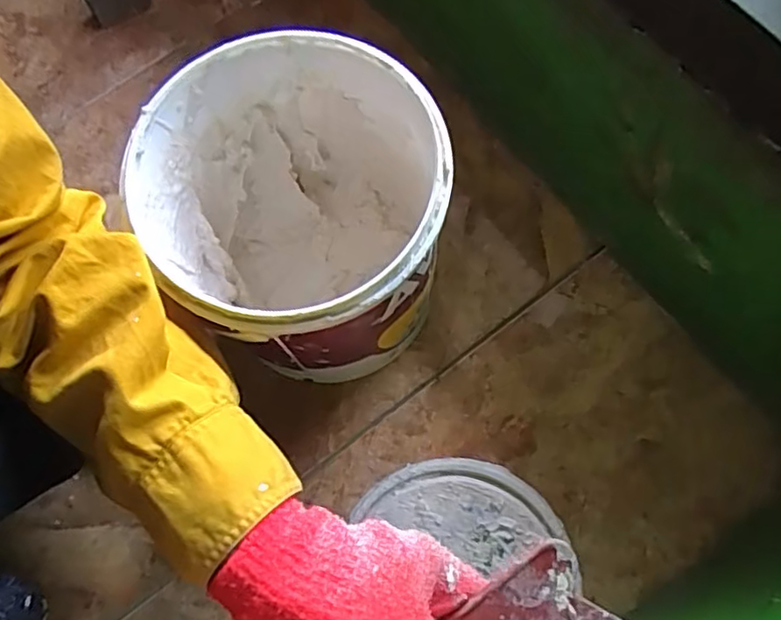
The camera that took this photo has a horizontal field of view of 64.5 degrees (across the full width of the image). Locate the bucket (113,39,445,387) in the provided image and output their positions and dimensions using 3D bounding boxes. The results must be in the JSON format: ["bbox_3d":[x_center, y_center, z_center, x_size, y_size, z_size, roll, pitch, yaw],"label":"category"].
[{"bbox_3d":[-0.056,-0.051,0.433,0.177,0.191,0.179,10,74,5],"label":"bucket"}]

